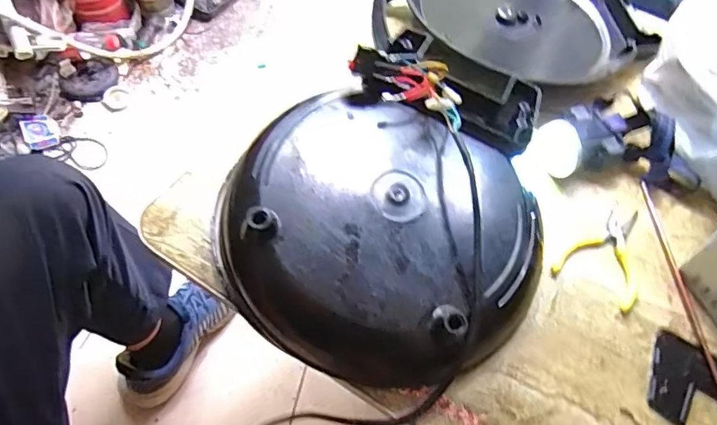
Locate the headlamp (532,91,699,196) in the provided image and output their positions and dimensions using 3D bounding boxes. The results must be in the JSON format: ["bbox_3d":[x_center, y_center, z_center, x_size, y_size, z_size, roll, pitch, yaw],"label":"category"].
[{"bbox_3d":[0.281,-0.063,0.559,0.135,0.058,0.145,-31,65,-17],"label":"headlamp"}]

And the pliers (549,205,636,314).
[{"bbox_3d":[0.254,0.036,0.524,0.079,0.005,0.114,29,63,14],"label":"pliers"}]

